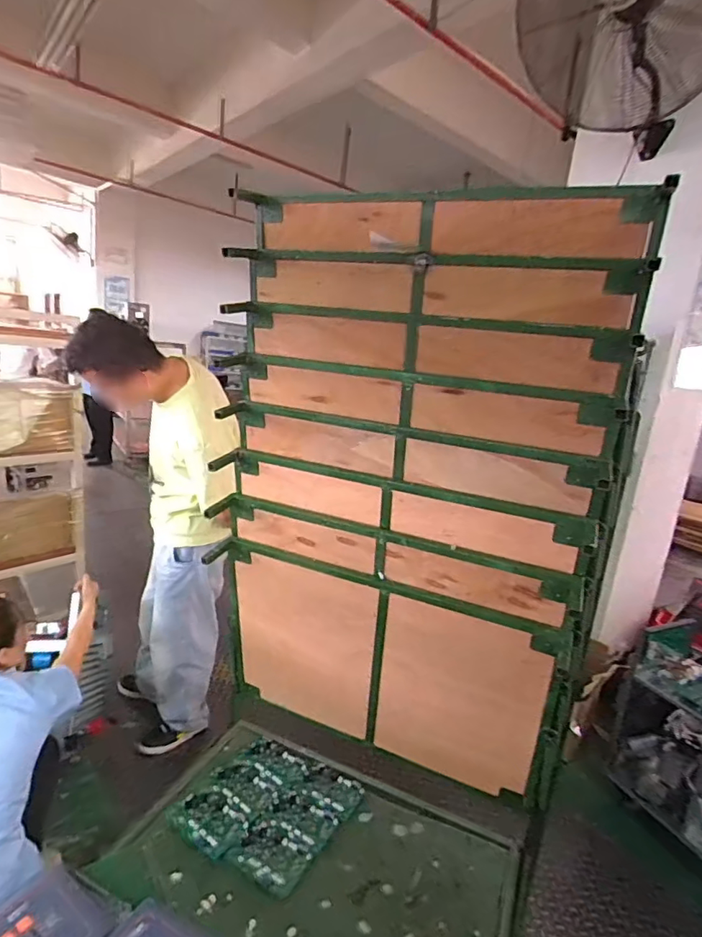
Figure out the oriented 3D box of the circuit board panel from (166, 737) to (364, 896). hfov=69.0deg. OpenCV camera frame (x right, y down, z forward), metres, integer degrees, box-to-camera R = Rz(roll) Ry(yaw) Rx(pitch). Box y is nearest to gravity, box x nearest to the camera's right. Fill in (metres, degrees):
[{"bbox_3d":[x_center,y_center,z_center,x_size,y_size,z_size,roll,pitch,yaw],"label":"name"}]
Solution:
[{"bbox_3d":[-0.203,0.859,1.321,0.343,0.033,0.376,20,19,28],"label":"circuit board panel"}]

